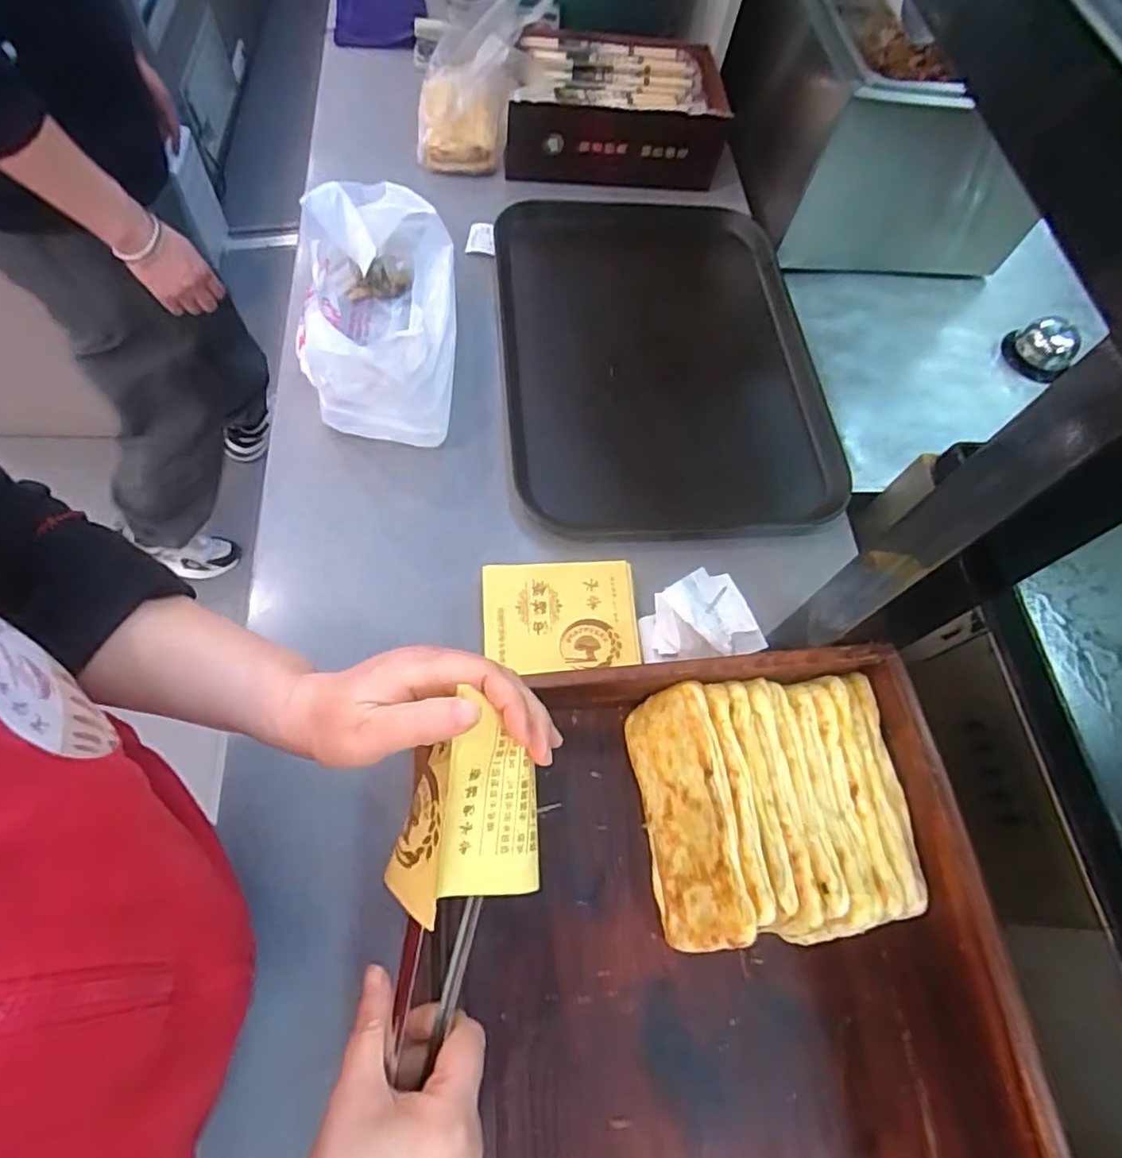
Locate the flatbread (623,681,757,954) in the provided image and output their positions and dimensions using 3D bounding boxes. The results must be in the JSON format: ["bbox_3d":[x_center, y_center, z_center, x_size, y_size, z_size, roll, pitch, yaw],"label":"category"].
[{"bbox_3d":[0.092,0.178,0.483,0.011,0.089,0.180,8,63,-35],"label":"flatbread"}]

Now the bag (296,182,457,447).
[{"bbox_3d":[-0.190,-0.282,0.658,0.155,0.136,0.276,-2,65,-8],"label":"bag"}]

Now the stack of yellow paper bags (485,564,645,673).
[{"bbox_3d":[0.000,0.034,0.581,0.139,0.018,0.100,-4,66,-5],"label":"stack of yellow paper bags"}]

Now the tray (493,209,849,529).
[{"bbox_3d":[0.116,-0.272,0.751,0.360,0.023,0.489,-3,66,-5],"label":"tray"}]

